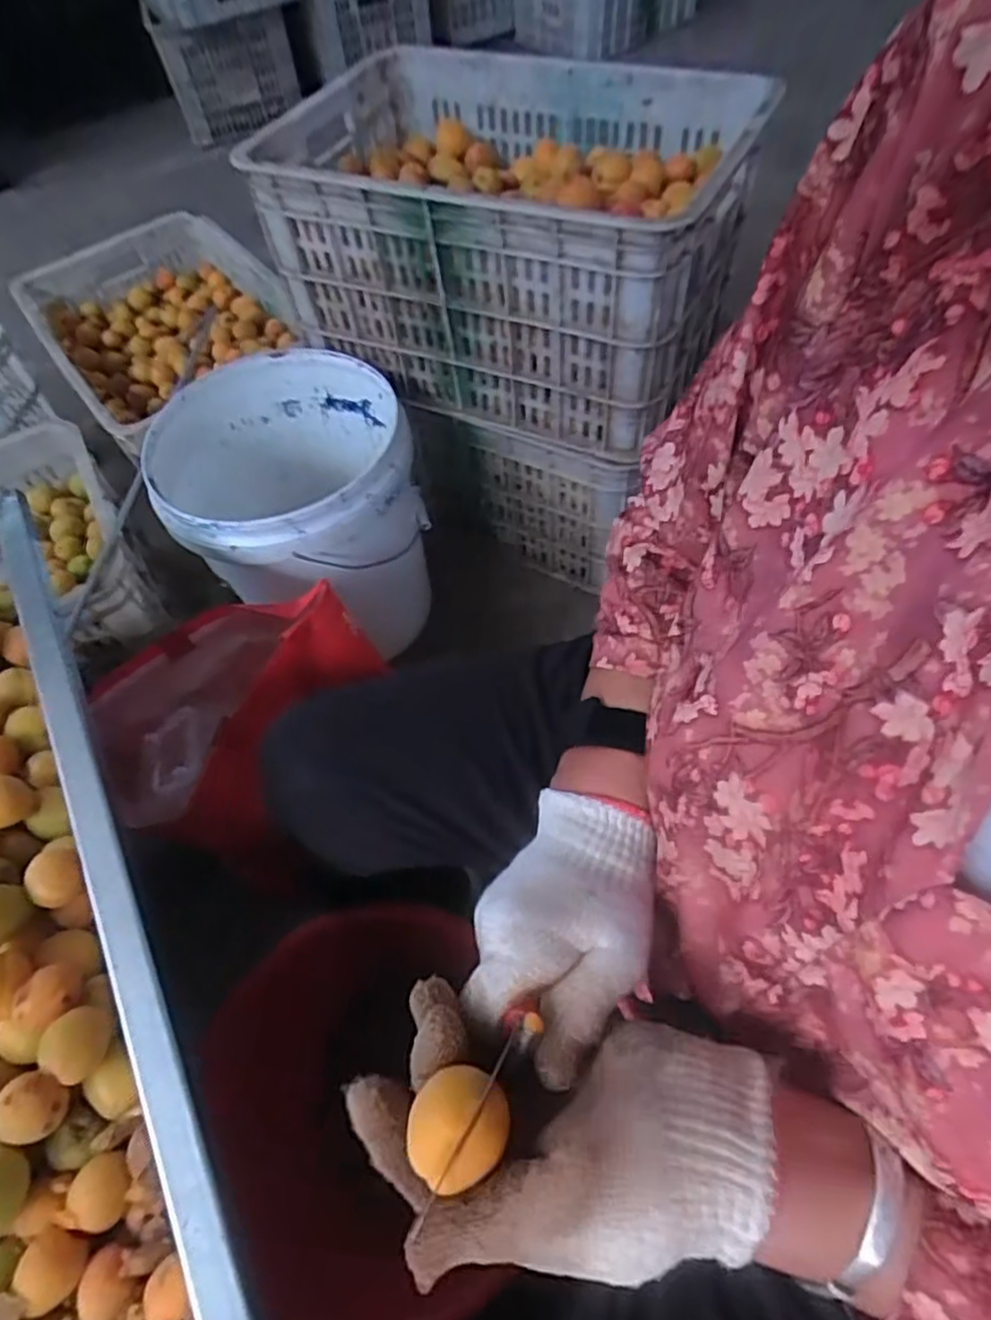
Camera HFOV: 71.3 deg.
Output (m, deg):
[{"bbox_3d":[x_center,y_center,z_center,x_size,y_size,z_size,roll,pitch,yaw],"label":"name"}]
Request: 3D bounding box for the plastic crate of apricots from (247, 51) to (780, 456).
[{"bbox_3d":[0.040,-0.577,0.927,0.544,0.278,0.455,21,61,18],"label":"plastic crate of apricots"}]

